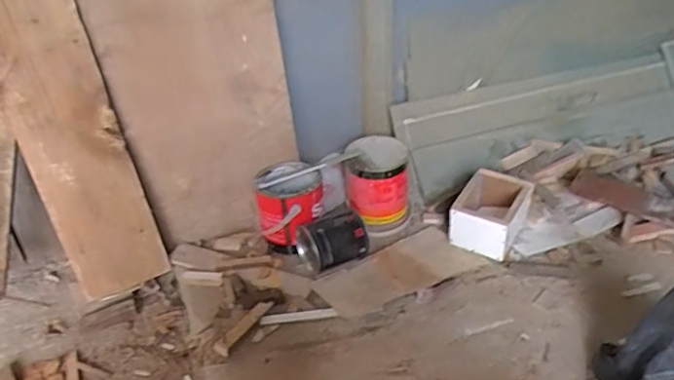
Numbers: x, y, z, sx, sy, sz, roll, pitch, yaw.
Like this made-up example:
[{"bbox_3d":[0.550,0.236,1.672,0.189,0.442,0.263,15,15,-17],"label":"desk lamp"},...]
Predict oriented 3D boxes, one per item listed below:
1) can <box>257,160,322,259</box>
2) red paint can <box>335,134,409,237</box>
[{"bbox_3d":[-0.101,0.031,1.222,0.140,0.133,0.150,-2,32,1],"label":"can"},{"bbox_3d":[0.095,-0.012,1.308,0.152,0.176,0.185,-8,32,-4],"label":"red paint can"}]

